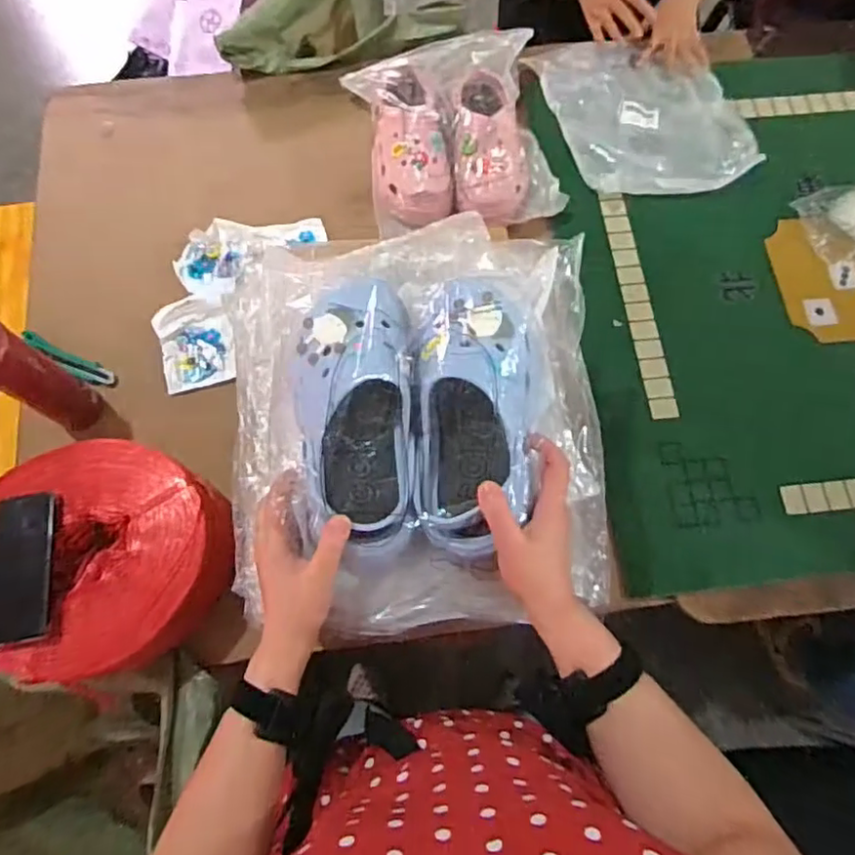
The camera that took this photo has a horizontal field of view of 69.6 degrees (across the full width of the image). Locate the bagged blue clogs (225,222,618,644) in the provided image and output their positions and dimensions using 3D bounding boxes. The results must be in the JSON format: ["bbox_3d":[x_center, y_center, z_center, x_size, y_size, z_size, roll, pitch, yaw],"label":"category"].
[{"bbox_3d":[-0.014,-0.025,0.566,0.346,0.128,0.392,-4,72,0],"label":"bagged blue clogs"}]

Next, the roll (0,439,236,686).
[{"bbox_3d":[-0.395,0.158,0.758,0.266,0.137,0.279,0,72,1],"label":"roll"}]

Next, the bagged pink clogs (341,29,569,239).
[{"bbox_3d":[0.042,-0.469,0.976,0.283,0.104,0.332,-11,72,-3],"label":"bagged pink clogs"}]

